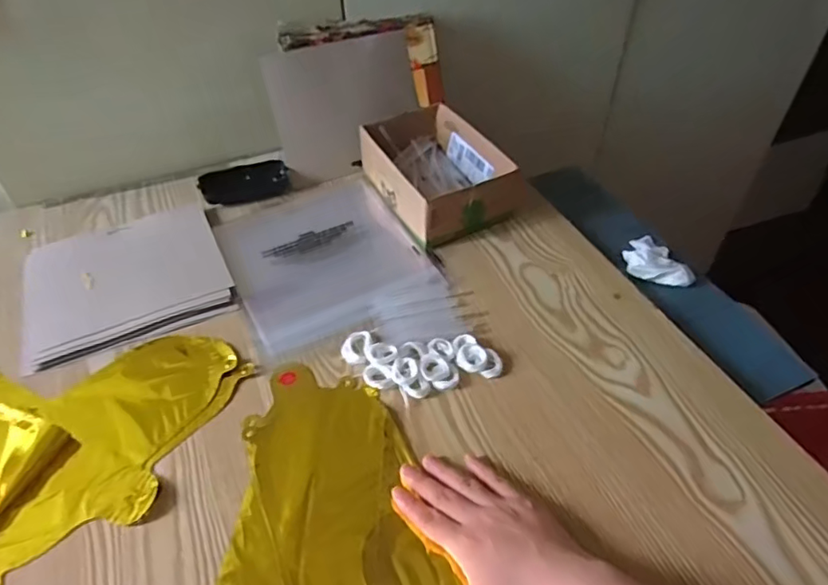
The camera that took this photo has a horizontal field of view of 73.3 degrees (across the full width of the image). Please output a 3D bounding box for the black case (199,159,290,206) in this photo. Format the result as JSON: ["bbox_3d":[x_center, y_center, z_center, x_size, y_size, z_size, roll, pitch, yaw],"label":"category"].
[{"bbox_3d":[-0.218,-0.143,0.722,0.108,0.025,0.044,-18,48,-15],"label":"black case"}]

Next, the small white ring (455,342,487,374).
[{"bbox_3d":[0.054,0.062,0.522,0.028,0.013,0.029,-1,46,1],"label":"small white ring"}]

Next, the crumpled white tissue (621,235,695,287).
[{"bbox_3d":[0.268,-0.042,0.629,0.056,0.026,0.088,-7,46,-5],"label":"crumpled white tissue"}]

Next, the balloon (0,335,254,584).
[{"bbox_3d":[-0.387,0.102,0.497,0.395,0.011,0.231,11,47,12],"label":"balloon"}]

